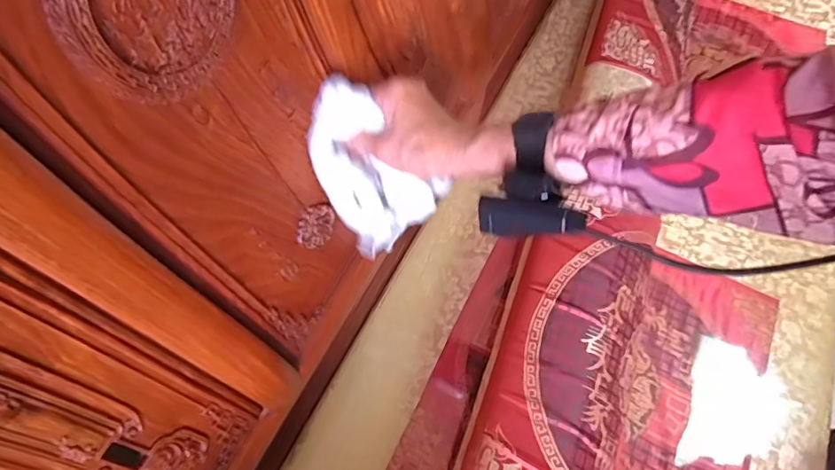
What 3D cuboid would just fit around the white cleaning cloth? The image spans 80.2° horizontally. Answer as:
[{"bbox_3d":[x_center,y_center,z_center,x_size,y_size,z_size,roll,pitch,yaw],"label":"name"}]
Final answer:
[{"bbox_3d":[-0.051,-0.055,0.427,0.107,0.056,0.146,-32,109,9],"label":"white cleaning cloth"}]

